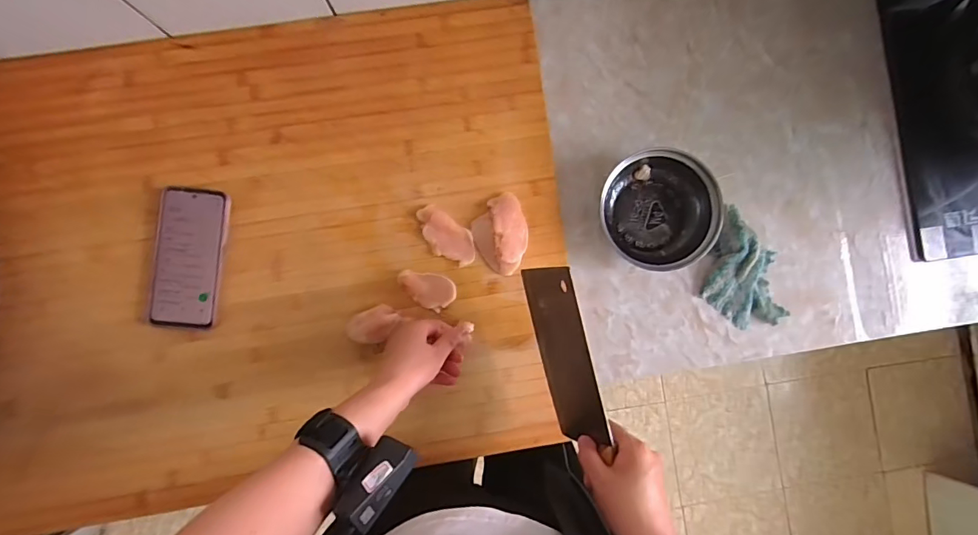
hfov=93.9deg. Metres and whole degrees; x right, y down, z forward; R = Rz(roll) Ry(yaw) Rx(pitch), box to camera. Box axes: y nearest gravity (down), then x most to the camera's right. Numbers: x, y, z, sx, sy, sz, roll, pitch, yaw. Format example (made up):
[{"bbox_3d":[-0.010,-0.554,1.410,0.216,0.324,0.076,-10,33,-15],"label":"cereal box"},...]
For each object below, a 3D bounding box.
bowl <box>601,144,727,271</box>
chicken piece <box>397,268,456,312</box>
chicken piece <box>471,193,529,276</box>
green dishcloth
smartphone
[{"bbox_3d":[0.204,-0.071,0.562,0.134,0.051,0.140,0,87,-3],"label":"bowl"},{"bbox_3d":[-0.076,0.026,0.554,0.069,0.006,0.041,24,86,-2],"label":"chicken piece"},{"bbox_3d":[0.015,-0.039,0.554,0.064,0.022,0.093,-14,88,-4],"label":"chicken piece"},{"bbox_3d":[0.320,0.001,0.576,0.094,0.028,0.150,-10,88,-3],"label":"green dishcloth"},{"bbox_3d":[-0.355,-0.011,0.542,0.078,0.016,0.163,9,87,-3],"label":"smartphone"}]

